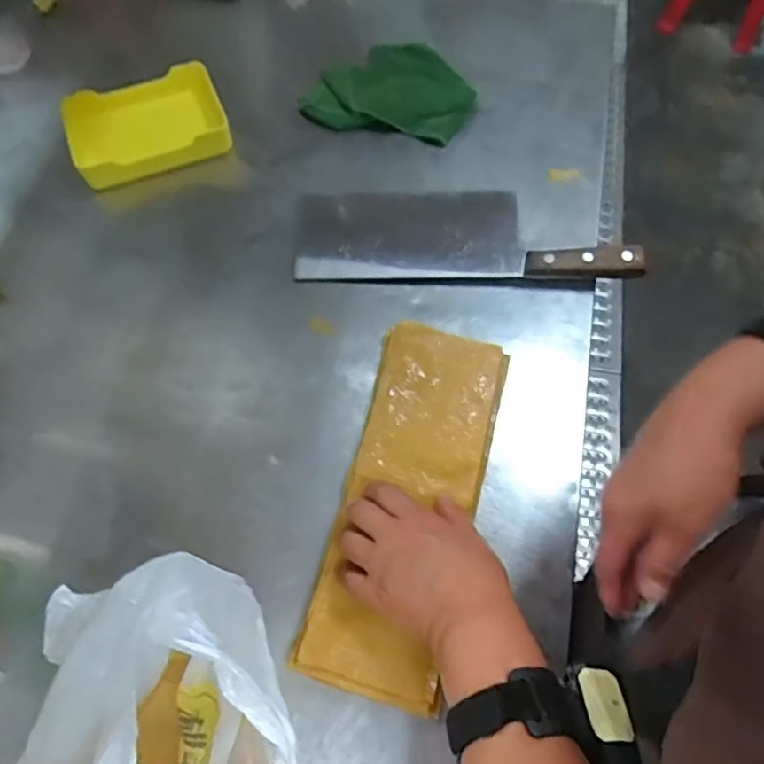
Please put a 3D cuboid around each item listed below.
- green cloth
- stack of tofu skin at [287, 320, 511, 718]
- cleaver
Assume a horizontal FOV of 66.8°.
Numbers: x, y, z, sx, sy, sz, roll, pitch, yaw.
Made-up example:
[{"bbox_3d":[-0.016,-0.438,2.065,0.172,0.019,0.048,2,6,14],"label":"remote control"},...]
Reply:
[{"bbox_3d":[0.013,-0.361,0.704,0.193,0.023,0.150,12,65,8],"label":"green cloth"},{"bbox_3d":[0.024,0.086,0.477,0.110,0.021,0.305,15,63,9],"label":"stack of tofu skin"},{"bbox_3d":[0.084,-0.156,0.601,0.339,0.025,0.109,1,64,2],"label":"cleaver"}]

